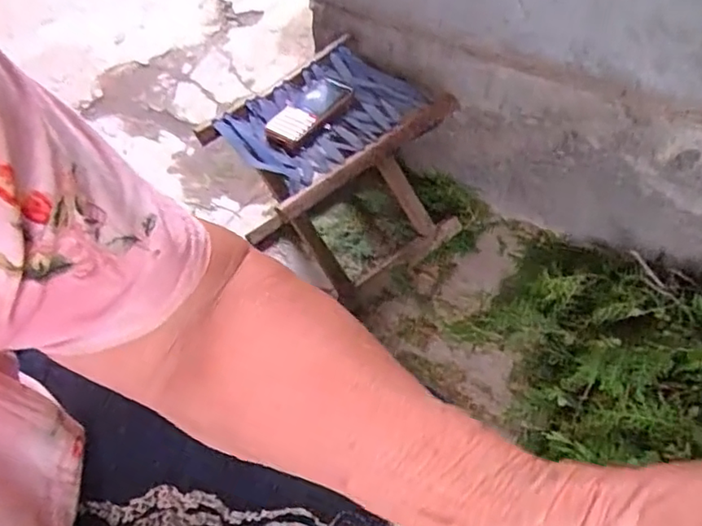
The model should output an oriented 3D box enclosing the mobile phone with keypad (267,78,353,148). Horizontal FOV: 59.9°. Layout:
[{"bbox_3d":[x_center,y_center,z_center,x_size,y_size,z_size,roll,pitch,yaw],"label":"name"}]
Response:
[{"bbox_3d":[-0.057,-0.197,0.792,0.056,0.010,0.128,29,60,25],"label":"mobile phone with keypad"}]

